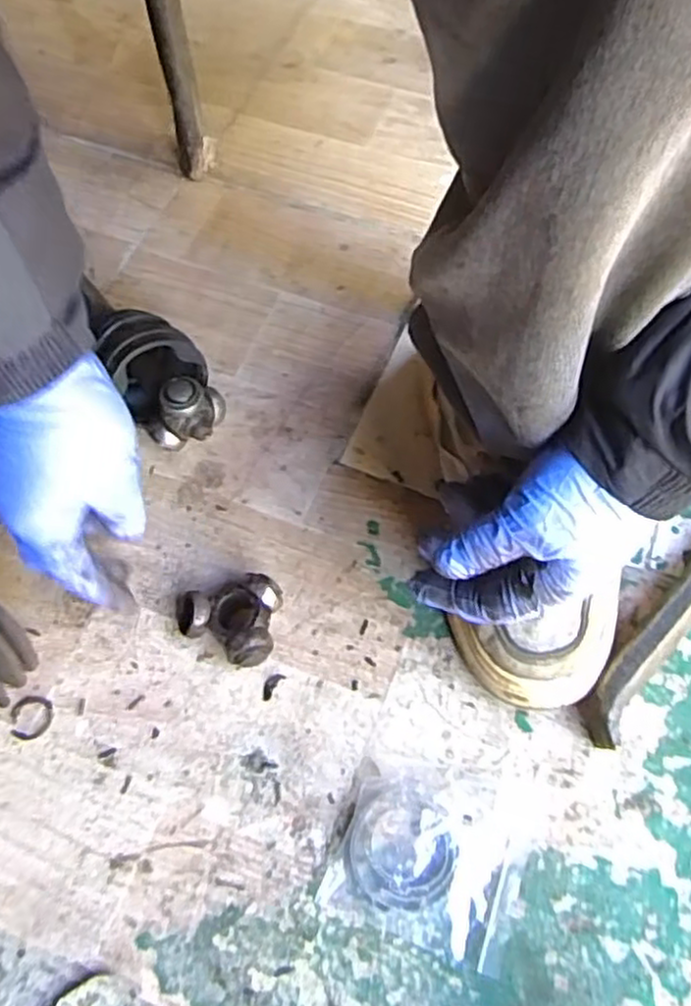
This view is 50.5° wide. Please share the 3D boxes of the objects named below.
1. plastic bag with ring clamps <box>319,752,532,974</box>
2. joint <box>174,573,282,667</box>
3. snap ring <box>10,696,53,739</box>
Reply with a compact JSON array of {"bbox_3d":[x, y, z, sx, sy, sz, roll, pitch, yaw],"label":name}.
[{"bbox_3d":[0.048,0.205,0.429,0.107,0.013,0.094,16,65,10],"label":"plastic bag with ring clamps"},{"bbox_3d":[-0.081,0.076,0.487,0.072,0.030,0.058,7,64,6],"label":"joint"},{"bbox_3d":[-0.203,0.138,0.473,0.026,0.005,0.028,2,59,-3],"label":"snap ring"}]

